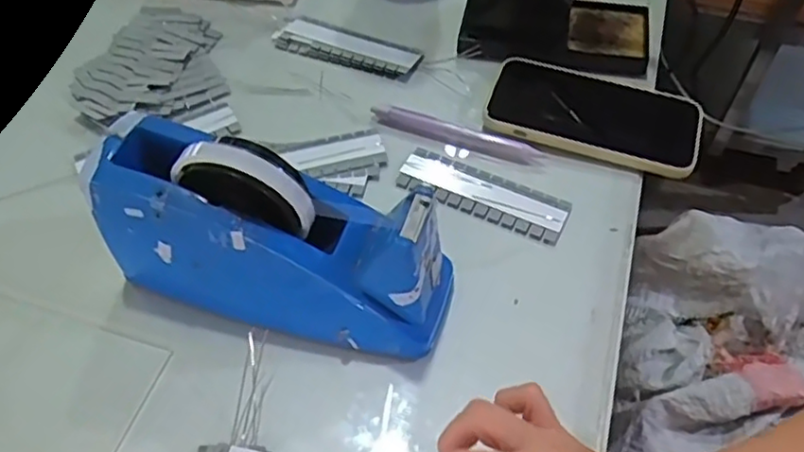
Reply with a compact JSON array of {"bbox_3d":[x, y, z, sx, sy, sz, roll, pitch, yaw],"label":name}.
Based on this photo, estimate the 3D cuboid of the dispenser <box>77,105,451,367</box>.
[{"bbox_3d":[-0.075,0.005,0.396,0.205,0.118,0.067,12,54,11],"label":"dispenser"}]

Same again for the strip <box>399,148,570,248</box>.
[{"bbox_3d":[0.058,-0.025,0.479,0.124,0.004,0.040,21,56,16],"label":"strip"}]

